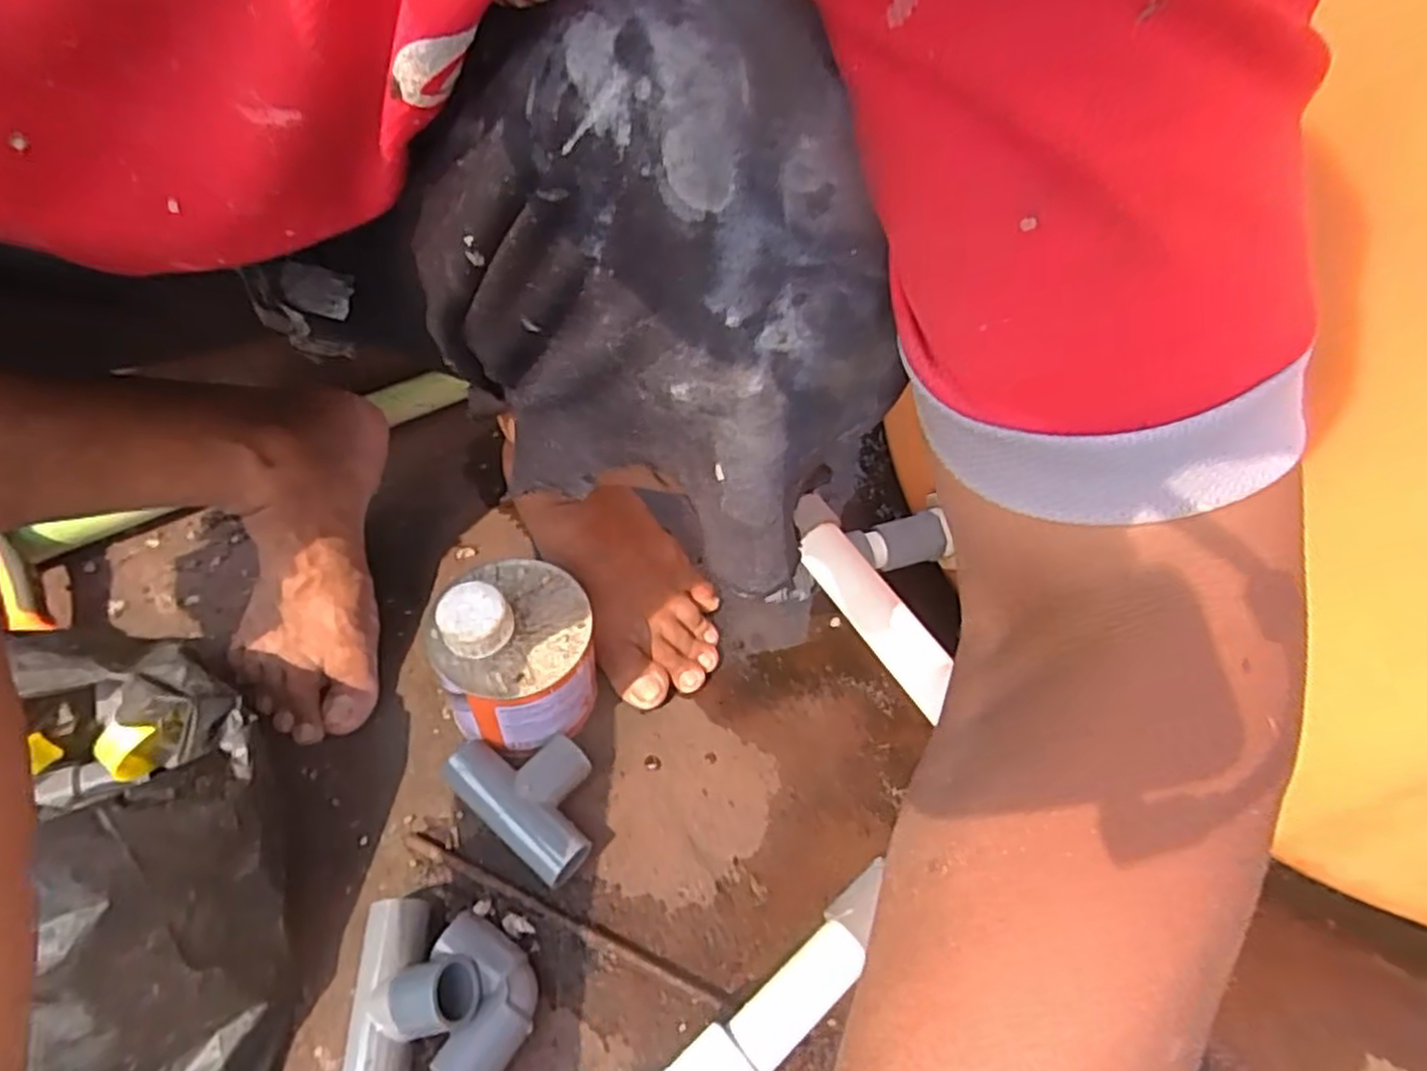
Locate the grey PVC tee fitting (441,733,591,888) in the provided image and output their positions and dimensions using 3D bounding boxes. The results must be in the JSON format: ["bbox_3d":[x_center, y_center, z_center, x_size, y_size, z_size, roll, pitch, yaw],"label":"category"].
[{"bbox_3d":[-0.114,0.163,0.488,0.109,0.035,0.066,36,58,21],"label":"grey PVC tee fitting"}]

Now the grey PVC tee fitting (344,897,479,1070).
[{"bbox_3d":[-0.158,0.244,0.401,0.066,0.051,0.101,-2,53,-6],"label":"grey PVC tee fitting"}]

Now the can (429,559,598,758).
[{"bbox_3d":[-0.129,0.076,0.497,0.101,0.117,0.103,2,52,-3],"label":"can"}]

